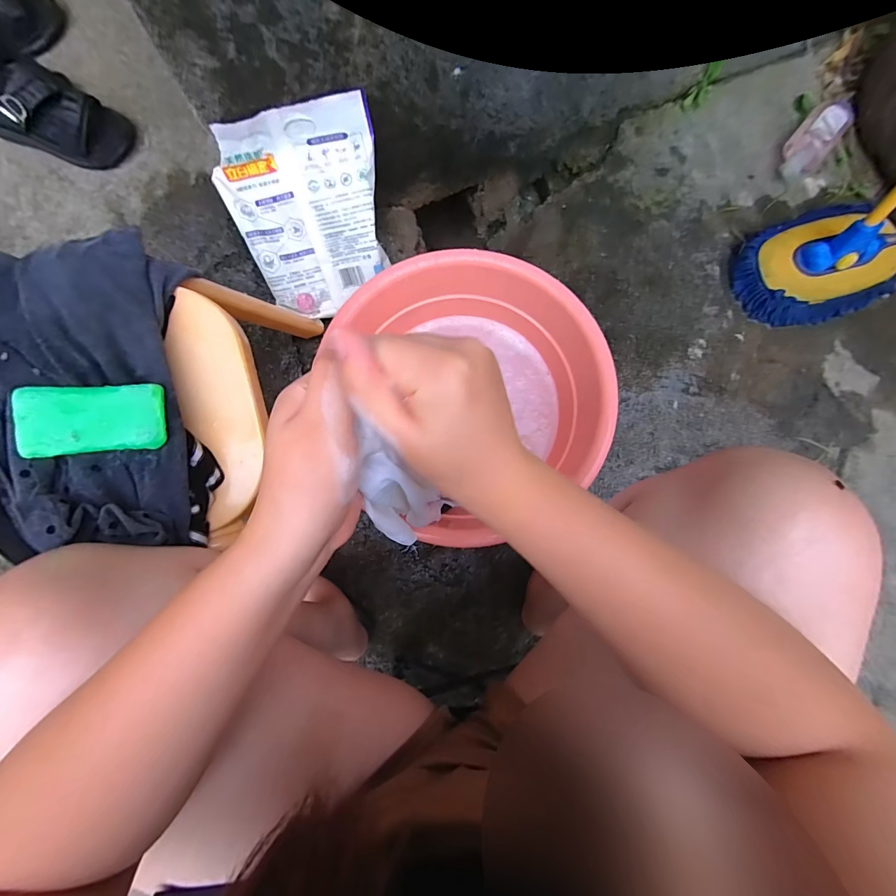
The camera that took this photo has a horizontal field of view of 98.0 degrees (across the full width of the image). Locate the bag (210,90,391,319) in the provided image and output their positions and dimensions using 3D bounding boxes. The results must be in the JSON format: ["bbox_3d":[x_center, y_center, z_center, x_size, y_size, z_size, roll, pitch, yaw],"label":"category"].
[{"bbox_3d":[-0.205,-0.357,0.616,0.225,0.030,0.265,-15,127,1],"label":"bag"}]

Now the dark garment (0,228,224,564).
[{"bbox_3d":[-0.365,-0.048,0.355,0.220,0.080,0.313,-15,82,-2],"label":"dark garment"}]

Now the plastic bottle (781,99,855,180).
[{"bbox_3d":[0.648,-0.541,0.690,0.071,0.060,0.119,41,84,6],"label":"plastic bottle"}]

